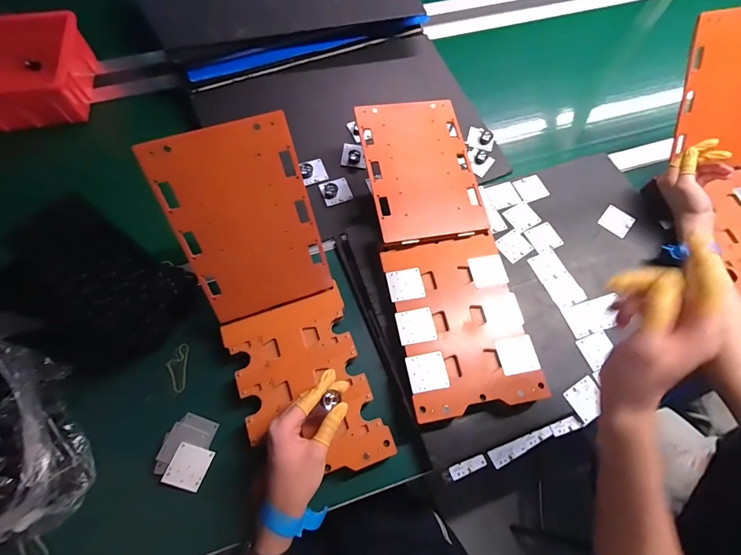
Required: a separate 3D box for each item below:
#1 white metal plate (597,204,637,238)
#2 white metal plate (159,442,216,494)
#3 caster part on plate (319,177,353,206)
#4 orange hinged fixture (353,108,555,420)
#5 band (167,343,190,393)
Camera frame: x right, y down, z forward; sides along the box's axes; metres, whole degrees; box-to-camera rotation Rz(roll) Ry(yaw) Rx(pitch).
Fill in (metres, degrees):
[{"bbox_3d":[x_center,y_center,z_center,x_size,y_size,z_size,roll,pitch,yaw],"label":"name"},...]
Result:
[{"bbox_3d":[0.404,-0.093,0.597,0.049,0.004,0.051,36,70,13],"label":"white metal plate"},{"bbox_3d":[-0.230,0.240,0.460,0.045,0.004,0.050,26,74,-13],"label":"white metal plate"},{"bbox_3d":[-0.059,-0.150,0.632,0.050,0.015,0.046,-19,69,-10],"label":"caster part on plate"},{"bbox_3d":[0.095,-0.056,0.508,0.160,0.047,0.449,-9,67,-6],"label":"orange hinged fixture"},{"bbox_3d":[-0.276,0.129,0.520,0.027,0.005,0.068,-5,67,-4],"label":"band"}]

